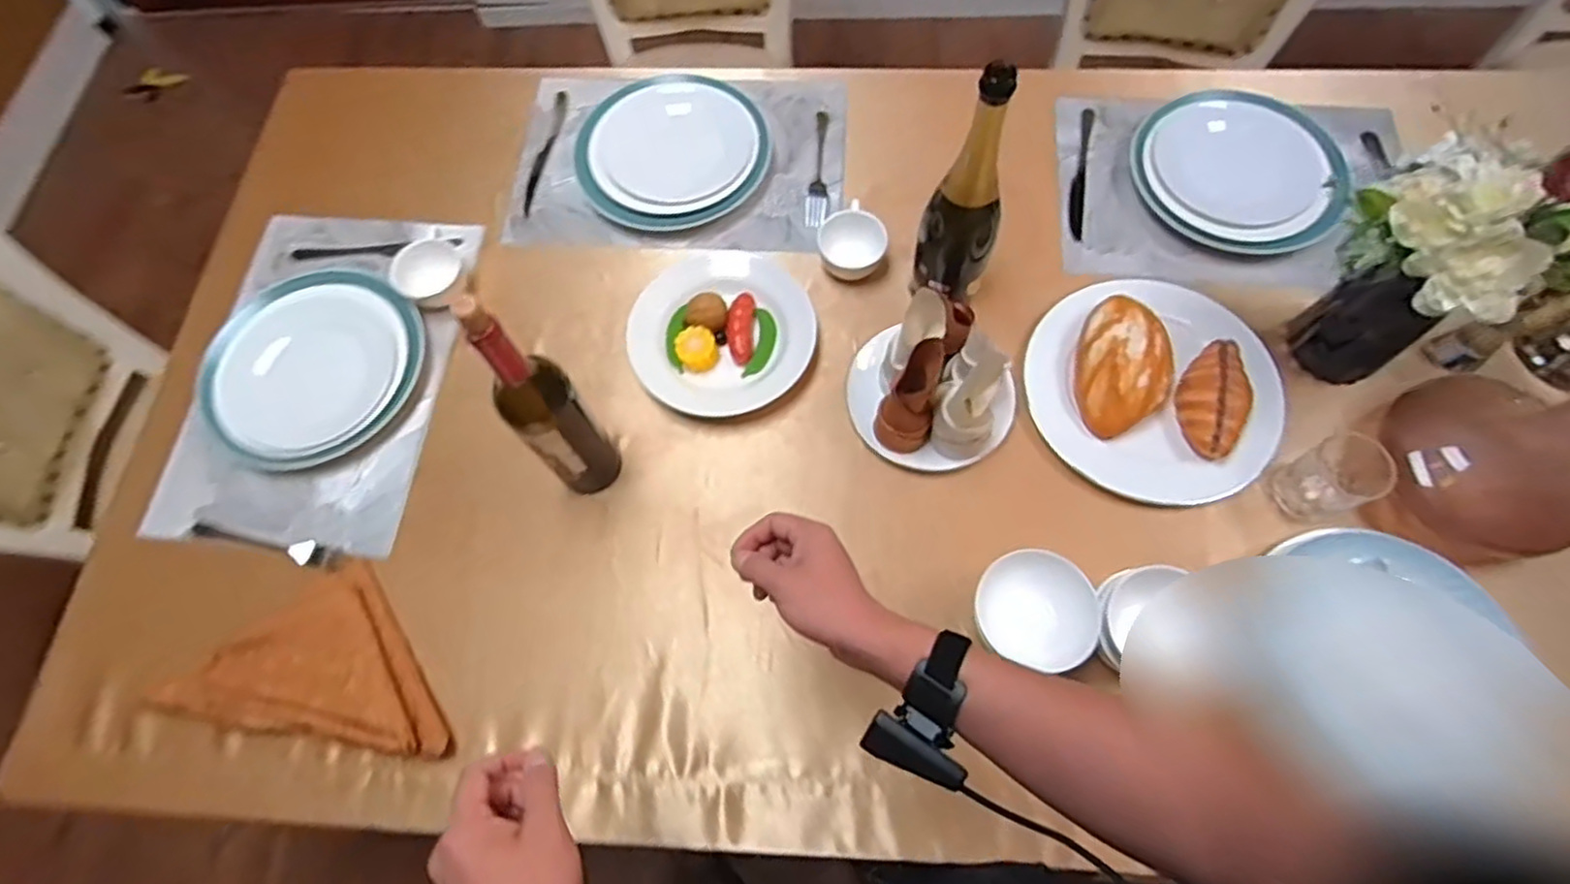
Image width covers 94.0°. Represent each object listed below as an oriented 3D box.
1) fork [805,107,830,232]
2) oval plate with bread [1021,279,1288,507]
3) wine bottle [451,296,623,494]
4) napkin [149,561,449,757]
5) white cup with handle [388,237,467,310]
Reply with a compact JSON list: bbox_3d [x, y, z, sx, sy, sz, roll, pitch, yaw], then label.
[{"bbox_3d":[0.049,-0.373,0.994,0.030,0.018,0.197,4,67,4],"label":"fork"},{"bbox_3d":[0.423,-0.070,0.832,0.278,0.079,0.275,-21,68,-7],"label":"oval plate with bread"},{"bbox_3d":[-0.227,-0.033,0.691,0.066,0.331,0.066,-1,67,2],"label":"wine bottle"},{"bbox_3d":[-0.493,0.272,0.744,0.242,0.037,0.241,-33,70,-12],"label":"napkin"},{"bbox_3d":[-0.445,-0.211,0.926,0.084,0.056,0.089,-1,67,2],"label":"white cup with handle"}]

